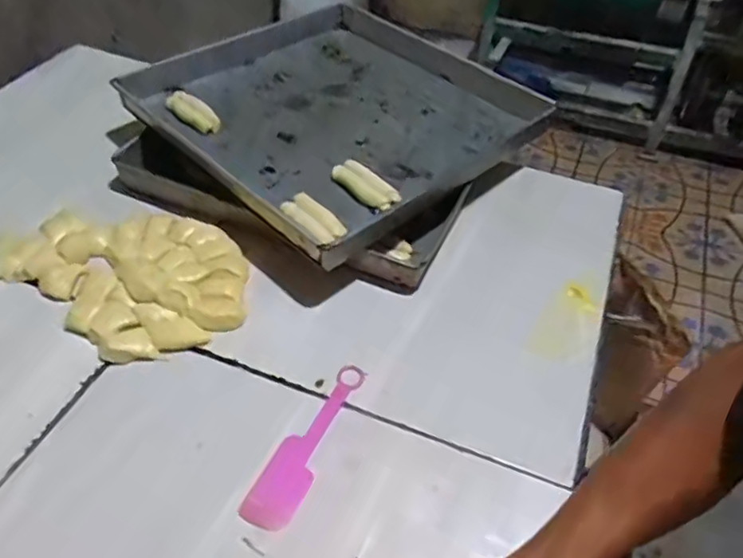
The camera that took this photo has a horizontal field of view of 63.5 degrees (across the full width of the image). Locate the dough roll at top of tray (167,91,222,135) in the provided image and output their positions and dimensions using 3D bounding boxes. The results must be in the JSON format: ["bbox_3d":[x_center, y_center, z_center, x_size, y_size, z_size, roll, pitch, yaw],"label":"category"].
[{"bbox_3d":[-0.252,-0.240,0.849,0.089,0.029,0.027,32,53,27],"label":"dough roll at top of tray"}]

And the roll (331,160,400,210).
[{"bbox_3d":[-0.008,-0.118,0.763,0.039,0.024,0.100,-27,52,-25],"label":"roll"}]

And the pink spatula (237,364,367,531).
[{"bbox_3d":[-0.060,0.155,0.581,0.046,0.011,0.182,19,48,17],"label":"pink spatula"}]

